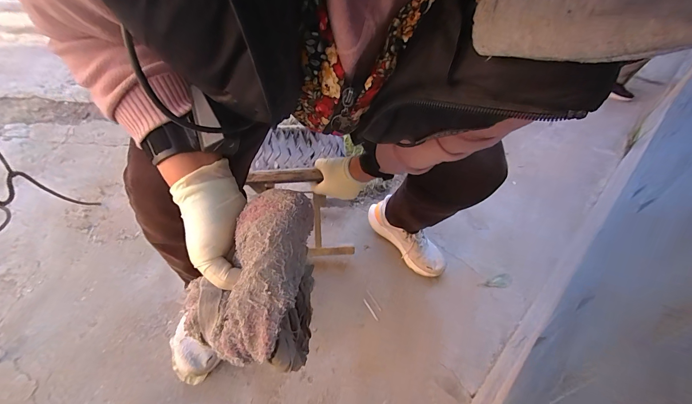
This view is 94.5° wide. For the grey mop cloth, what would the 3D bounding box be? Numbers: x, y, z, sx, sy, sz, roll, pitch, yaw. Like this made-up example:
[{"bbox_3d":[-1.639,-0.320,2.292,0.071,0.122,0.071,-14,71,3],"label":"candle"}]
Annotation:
[{"bbox_3d":[-0.087,0.069,0.307,0.113,0.104,0.143,4,42,1],"label":"grey mop cloth"}]

